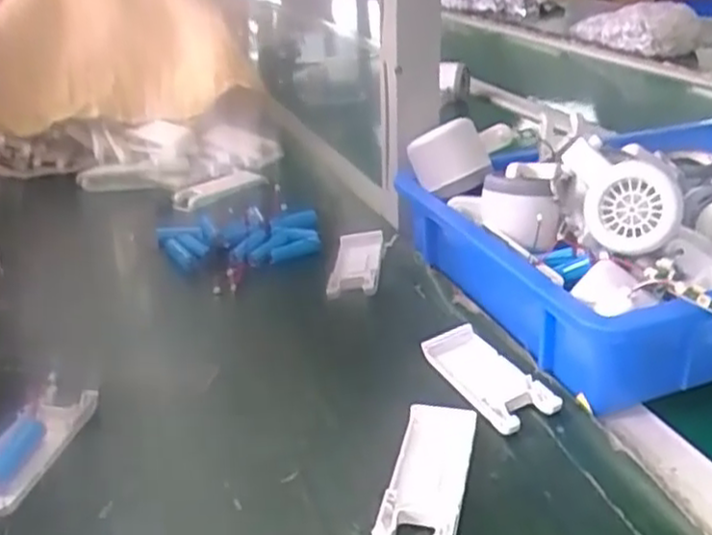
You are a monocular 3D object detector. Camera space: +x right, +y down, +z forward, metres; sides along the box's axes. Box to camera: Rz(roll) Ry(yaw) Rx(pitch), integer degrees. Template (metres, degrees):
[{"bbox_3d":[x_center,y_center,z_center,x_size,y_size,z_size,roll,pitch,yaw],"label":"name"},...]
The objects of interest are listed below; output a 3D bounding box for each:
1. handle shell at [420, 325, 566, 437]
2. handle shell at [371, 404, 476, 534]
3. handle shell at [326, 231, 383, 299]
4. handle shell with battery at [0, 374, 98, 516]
[{"bbox_3d":[0.082,0.069,0.476,0.041,0.017,0.102,-13,28,-18],"label":"handle shell"},{"bbox_3d":[0.040,0.114,0.409,0.039,0.011,0.103,4,27,15],"label":"handle shell"},{"bbox_3d":[0.000,-0.003,0.627,0.041,0.023,0.078,-1,26,6],"label":"handle shell"},{"bbox_3d":[-0.199,0.107,0.443,0.043,0.019,0.104,2,27,11],"label":"handle shell with battery"}]

